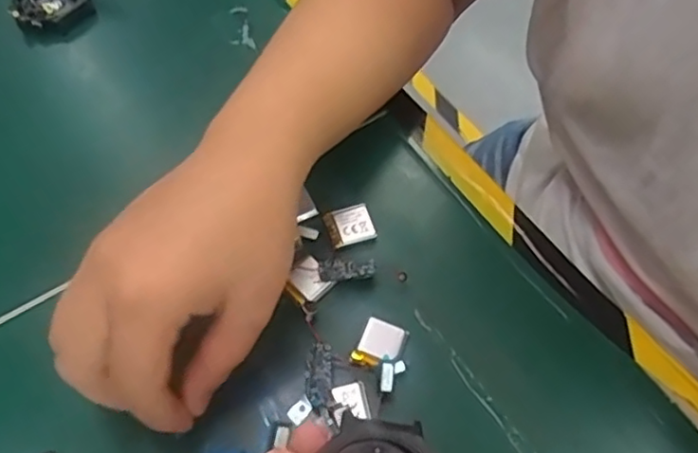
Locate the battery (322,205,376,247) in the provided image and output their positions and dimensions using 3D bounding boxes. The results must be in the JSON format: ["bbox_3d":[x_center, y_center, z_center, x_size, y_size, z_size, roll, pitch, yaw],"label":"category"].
[{"bbox_3d":[0.000,-0.001,0.323,0.023,0.005,0.020,-18,61,-7],"label":"battery"}]

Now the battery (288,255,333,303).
[{"bbox_3d":[-0.019,0.026,0.307,0.017,0.007,0.018,-40,66,-19],"label":"battery"}]

